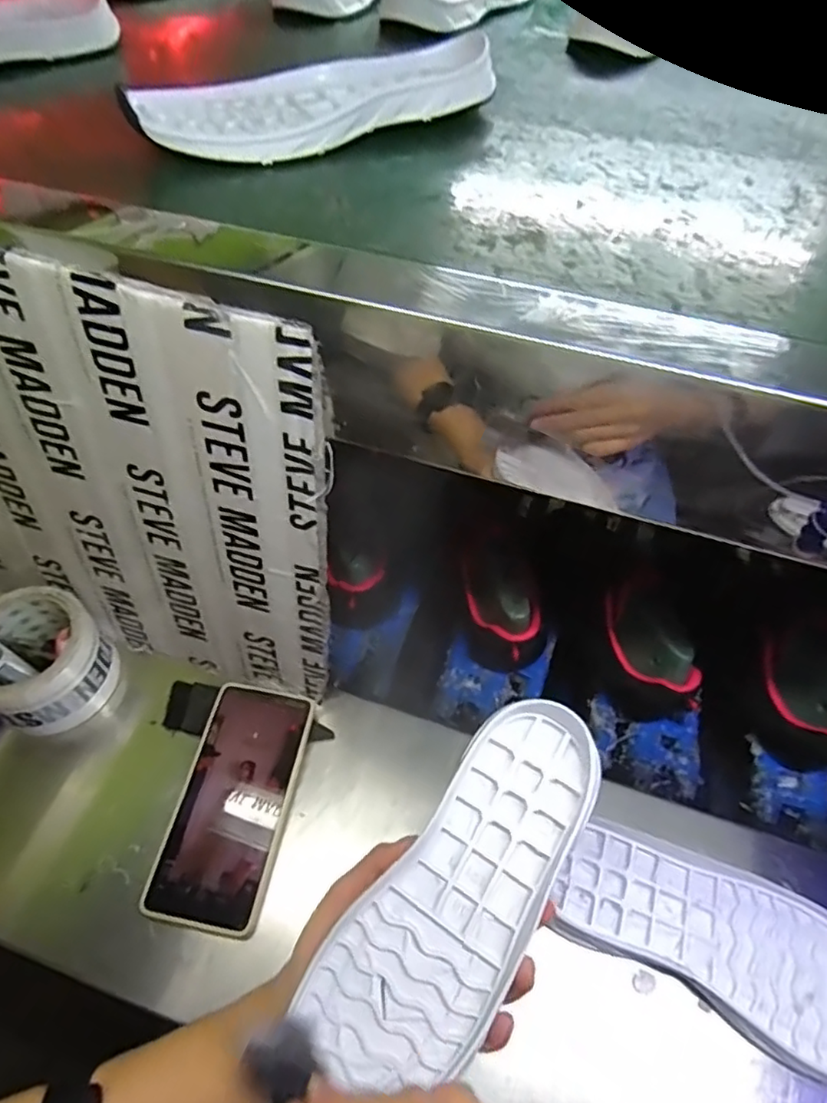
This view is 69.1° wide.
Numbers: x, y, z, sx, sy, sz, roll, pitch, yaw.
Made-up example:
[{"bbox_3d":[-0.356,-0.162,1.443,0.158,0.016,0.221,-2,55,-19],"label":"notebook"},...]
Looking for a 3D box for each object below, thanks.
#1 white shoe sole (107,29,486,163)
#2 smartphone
[{"bbox_3d":[-0.069,-0.301,0.391,0.227,0.037,0.117,-27,54,-24],"label":"white shoe sole"},{"bbox_3d":[-0.132,0.183,0.445,0.080,0.008,0.164,10,57,5],"label":"smartphone"}]

